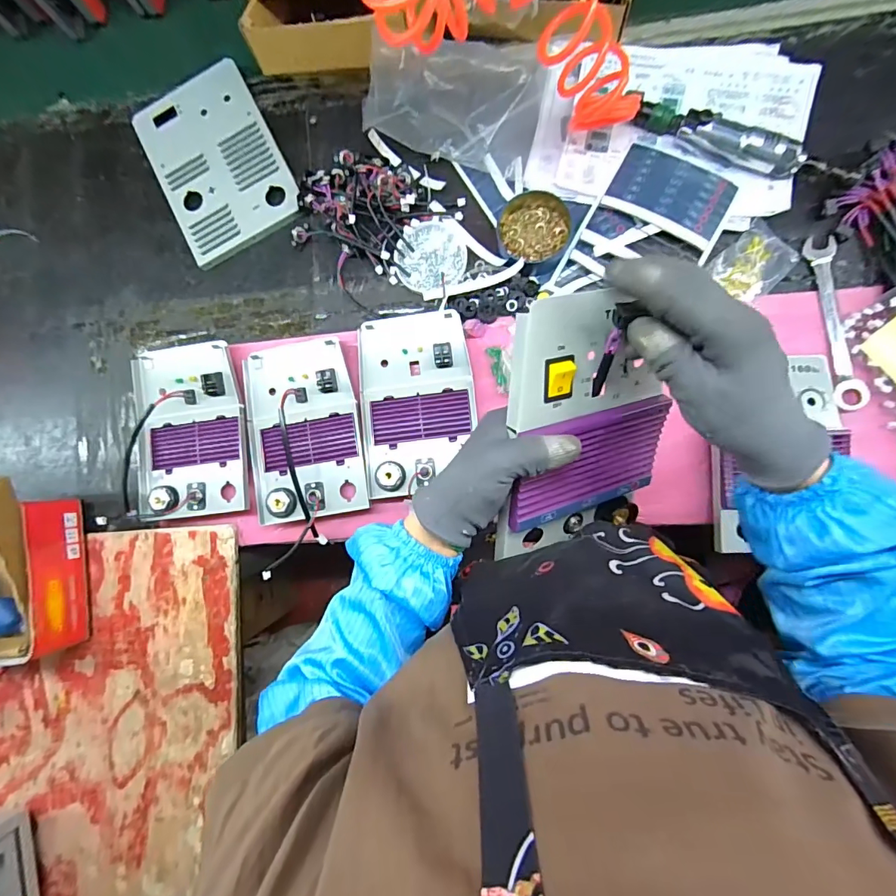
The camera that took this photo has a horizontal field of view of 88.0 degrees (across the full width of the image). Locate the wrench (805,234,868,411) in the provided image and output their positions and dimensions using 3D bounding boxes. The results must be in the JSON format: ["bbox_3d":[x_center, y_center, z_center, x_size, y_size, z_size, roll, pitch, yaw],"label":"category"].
[{"bbox_3d":[0.467,-0.152,0.559,0.034,0.013,0.214,-9,86,6],"label":"wrench"}]

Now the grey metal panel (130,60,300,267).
[{"bbox_3d":[-0.339,-0.418,0.675,0.177,0.012,0.268,-27,85,4],"label":"grey metal panel"}]

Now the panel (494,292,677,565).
[{"bbox_3d":[0.116,-0.010,0.373,0.146,0.028,0.217,-12,120,-20],"label":"panel"}]

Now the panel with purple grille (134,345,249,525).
[{"bbox_3d":[-0.356,-0.024,0.644,0.164,0.037,0.236,-7,86,6],"label":"panel with purple grille"}]

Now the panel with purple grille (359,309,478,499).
[{"bbox_3d":[-0.039,-0.058,0.609,0.148,0.035,0.229,-8,86,6],"label":"panel with purple grille"}]

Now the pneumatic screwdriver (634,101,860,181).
[{"bbox_3d":[0.368,-0.382,0.581,0.258,0.034,0.049,31,91,7],"label":"pneumatic screwdriver"}]

